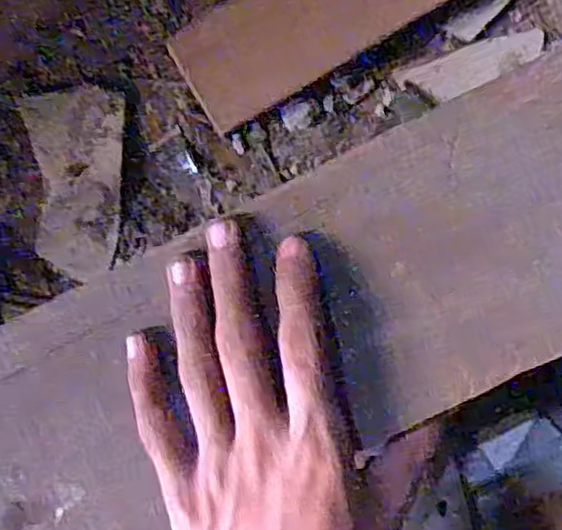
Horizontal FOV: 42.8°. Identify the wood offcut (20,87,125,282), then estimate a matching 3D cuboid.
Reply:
[{"bbox_3d":[-0.113,-0.045,0.397,0.050,0.004,0.100,1,97,-4],"label":"wood offcut"}]

